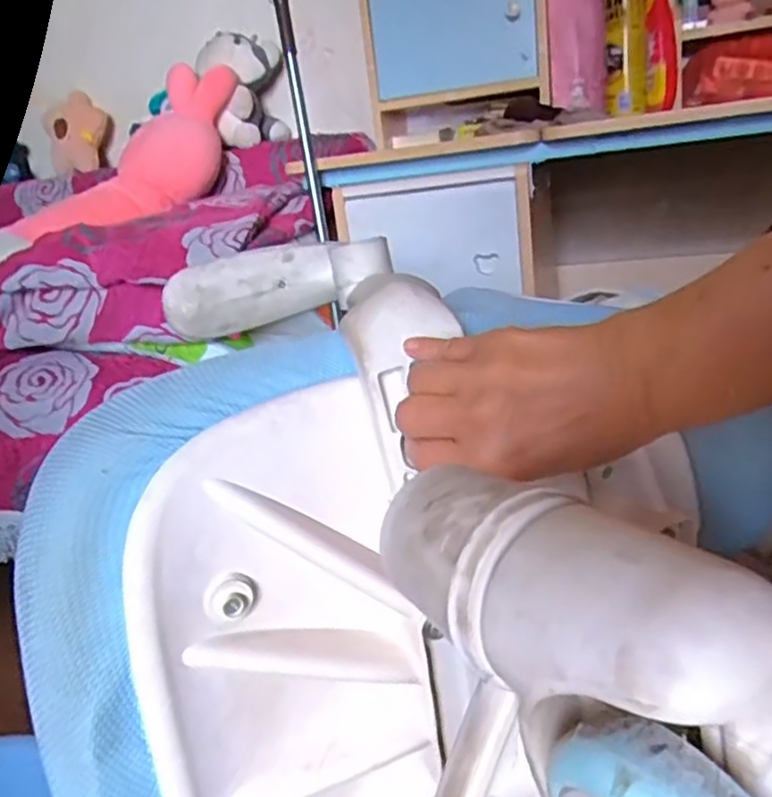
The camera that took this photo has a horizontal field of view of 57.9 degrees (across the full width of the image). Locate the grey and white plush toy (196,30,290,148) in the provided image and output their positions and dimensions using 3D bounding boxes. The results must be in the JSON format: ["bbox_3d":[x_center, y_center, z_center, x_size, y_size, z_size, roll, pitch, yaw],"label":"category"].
[{"bbox_3d":[-0.337,-0.737,1.667,0.180,0.243,0.133,-16,19,-27],"label":"grey and white plush toy"}]

